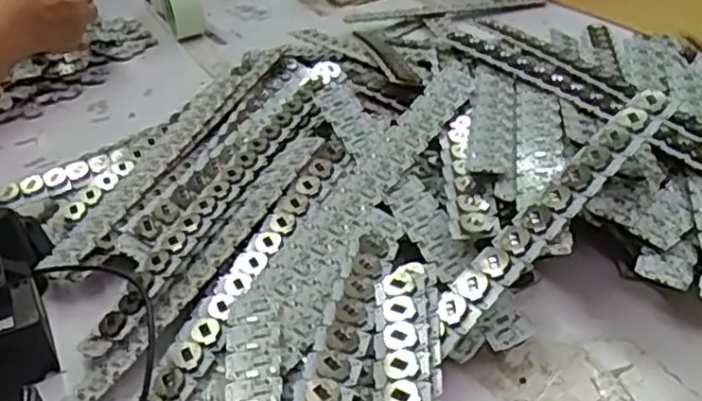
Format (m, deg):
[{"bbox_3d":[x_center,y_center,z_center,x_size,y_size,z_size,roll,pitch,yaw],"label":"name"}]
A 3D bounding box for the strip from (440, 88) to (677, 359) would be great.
[{"bbox_3d":[0.116,0.004,0.404,0.202,0.009,0.026,-43,44,-15],"label":"strip"}]

